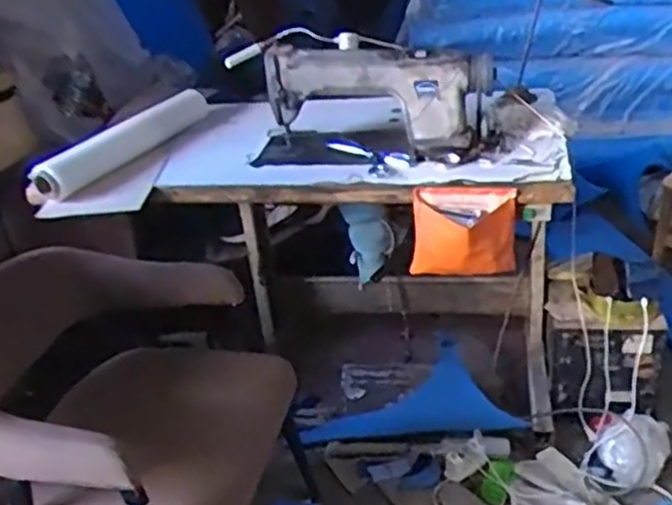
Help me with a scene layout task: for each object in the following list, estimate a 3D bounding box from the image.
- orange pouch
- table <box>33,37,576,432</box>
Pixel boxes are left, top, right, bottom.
[{"bbox_3d":[0.260,-0.029,1.487,0.212,0.194,0.080,0,30,11],"label":"orange pouch"},{"bbox_3d":[-0.020,-0.072,1.818,1.104,0.904,0.624,2,31,15],"label":"table"}]

